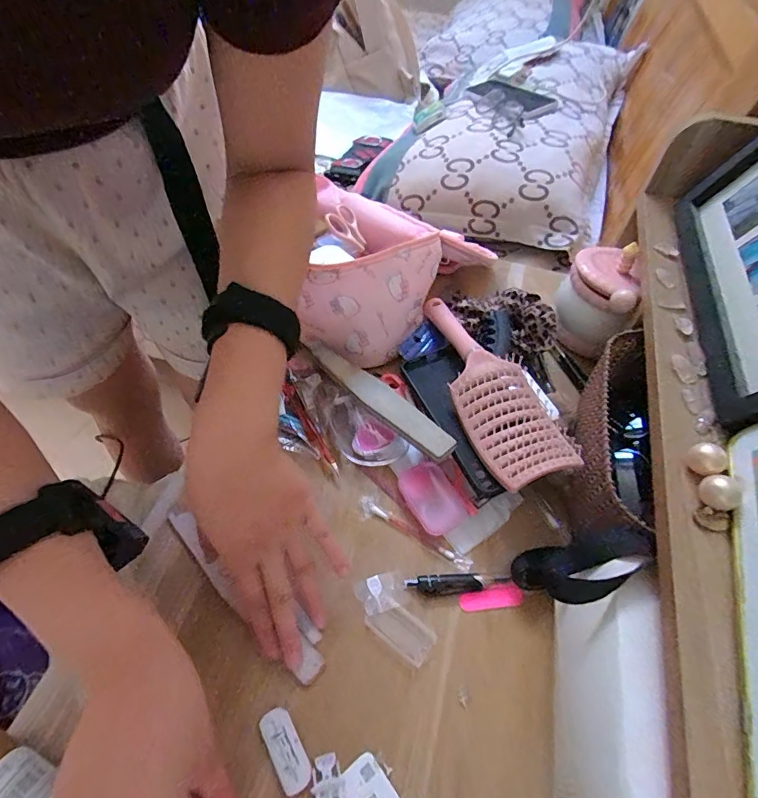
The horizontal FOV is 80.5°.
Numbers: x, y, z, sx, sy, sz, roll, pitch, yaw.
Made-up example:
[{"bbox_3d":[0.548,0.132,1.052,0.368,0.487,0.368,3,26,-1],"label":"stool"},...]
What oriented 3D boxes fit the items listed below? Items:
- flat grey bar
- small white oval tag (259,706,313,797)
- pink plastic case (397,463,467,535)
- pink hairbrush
[{"bbox_3d":[-0.004,-0.005,0.403,0.027,0.007,0.175,-44,59,-14],"label":"flat grey bar"},{"bbox_3d":[-0.059,0.220,0.281,0.019,0.004,0.045,-28,59,-21],"label":"small white oval tag"},{"bbox_3d":[0.044,0.084,0.382,0.039,0.015,0.062,-24,58,-19],"label":"pink plastic case"},{"bbox_3d":[0.093,-0.020,0.398,0.066,0.030,0.212,-14,55,-13],"label":"pink hairbrush"}]

